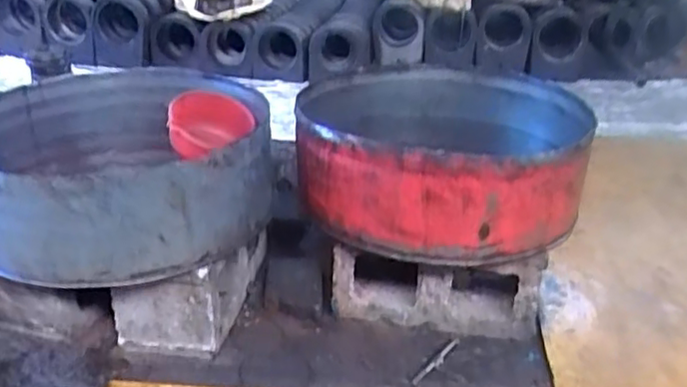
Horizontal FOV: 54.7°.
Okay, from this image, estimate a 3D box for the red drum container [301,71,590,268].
[{"bbox_3d":[0.162,-0.070,1.231,0.523,0.196,0.487,11,30,16],"label":"red drum container"}]

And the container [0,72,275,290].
[{"bbox_3d":[-0.414,-0.065,1.236,0.534,0.182,0.582,-6,29,-14],"label":"container"}]

